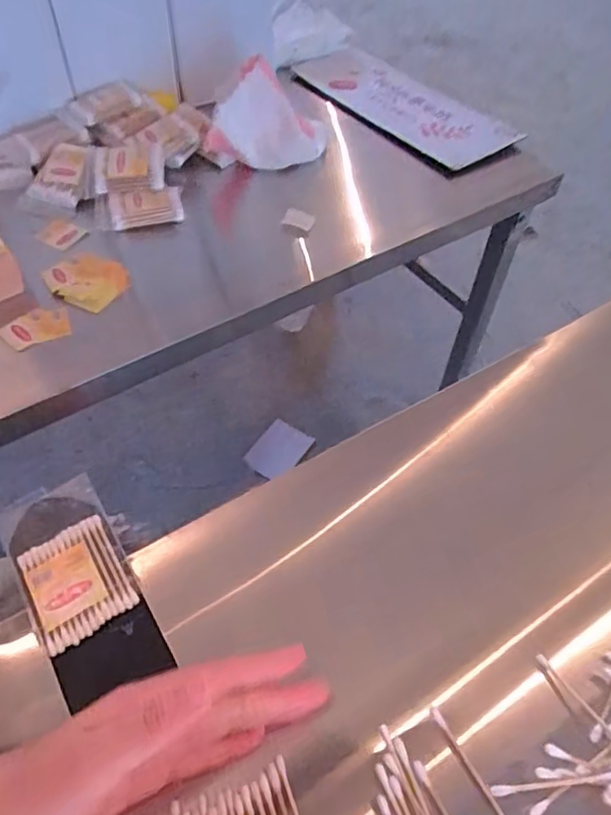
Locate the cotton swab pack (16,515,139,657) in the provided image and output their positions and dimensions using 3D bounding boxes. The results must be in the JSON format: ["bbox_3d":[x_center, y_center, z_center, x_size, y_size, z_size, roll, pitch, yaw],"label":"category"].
[{"bbox_3d":[-0.141,0.108,0.367,0.055,0.009,0.072,-25,56,-21],"label":"cotton swab pack"}]

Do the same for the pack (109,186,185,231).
[{"bbox_3d":[-0.168,-0.211,0.621,0.074,0.020,0.040,-7,51,-7],"label":"pack"}]

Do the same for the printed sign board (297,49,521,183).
[{"bbox_3d":[0.123,-0.423,0.812,0.142,0.015,0.363,-25,55,-20],"label":"printed sign board"}]

